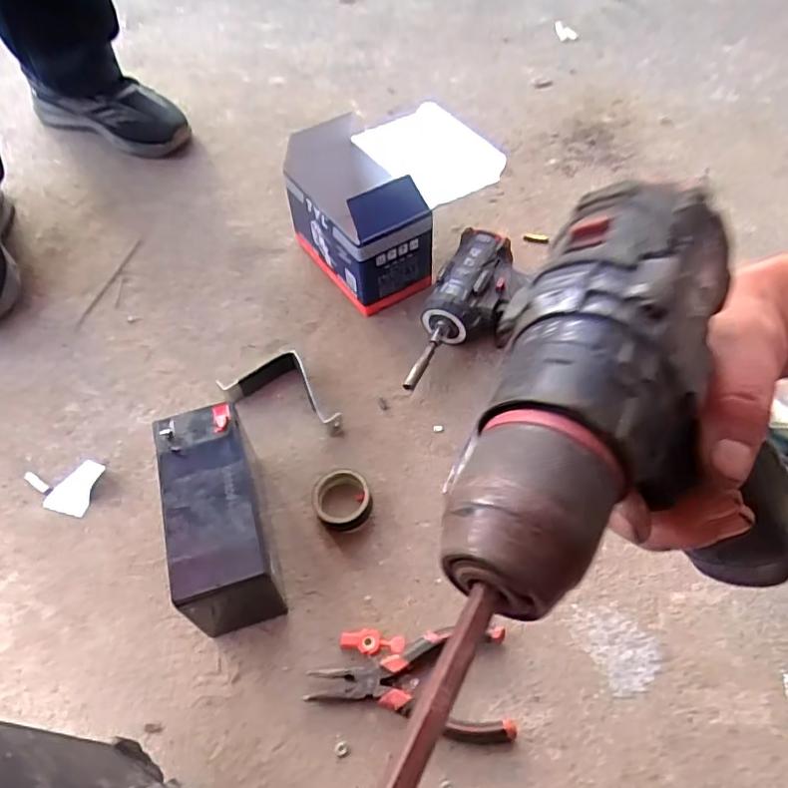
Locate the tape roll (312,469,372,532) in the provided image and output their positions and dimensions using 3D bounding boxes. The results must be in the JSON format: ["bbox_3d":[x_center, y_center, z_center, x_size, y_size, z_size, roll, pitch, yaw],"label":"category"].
[{"bbox_3d":[-0.045,0.089,0.509,0.050,0.018,0.054,1,57,-1],"label":"tape roll"}]

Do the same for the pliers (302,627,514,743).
[{"bbox_3d":[0.011,0.208,0.428,0.142,0.018,0.073,2,57,-1],"label":"pliers"}]

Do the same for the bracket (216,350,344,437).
[{"bbox_3d":[-0.101,-0.008,0.582,0.124,0.025,0.062,17,59,9],"label":"bracket"}]

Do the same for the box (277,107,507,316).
[{"bbox_3d":[-0.003,-0.208,0.650,0.177,0.140,0.154,-29,63,-19],"label":"box"}]

